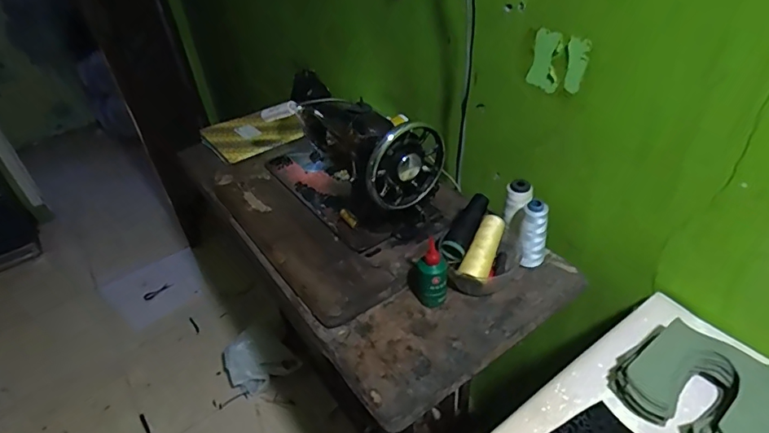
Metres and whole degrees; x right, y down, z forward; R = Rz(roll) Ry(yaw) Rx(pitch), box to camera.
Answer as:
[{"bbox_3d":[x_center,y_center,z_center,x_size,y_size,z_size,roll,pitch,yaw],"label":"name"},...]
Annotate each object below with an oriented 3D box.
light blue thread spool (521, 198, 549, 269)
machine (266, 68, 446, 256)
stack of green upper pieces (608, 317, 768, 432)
[{"bbox_3d":[0.230,0.031,0.734,0.037,0.117,0.036,-3,39,3],"label":"light blue thread spool"},{"bbox_3d":[-0.087,-0.116,0.846,0.160,0.205,0.382,-29,45,-27],"label":"machine"},{"bbox_3d":[0.363,0.200,0.542,0.172,0.046,0.139,26,48,32],"label":"stack of green upper pieces"}]

